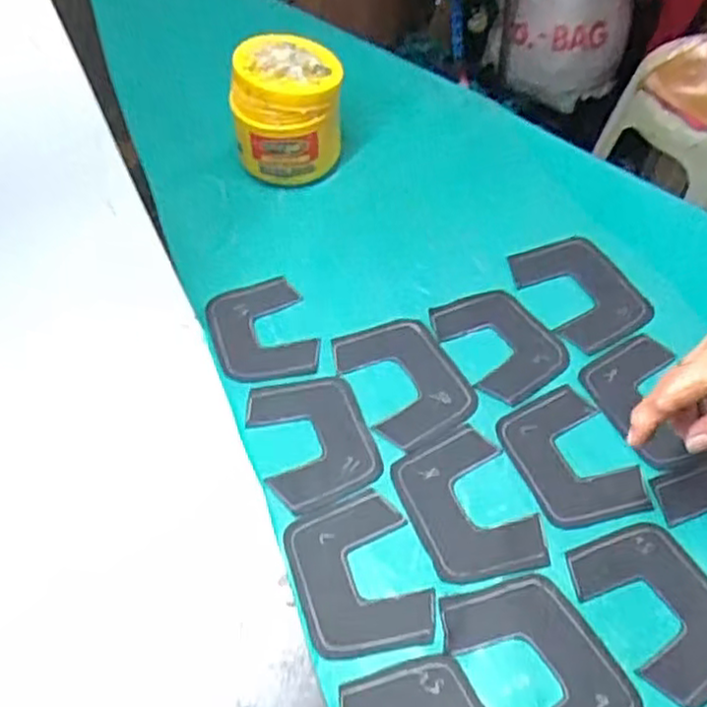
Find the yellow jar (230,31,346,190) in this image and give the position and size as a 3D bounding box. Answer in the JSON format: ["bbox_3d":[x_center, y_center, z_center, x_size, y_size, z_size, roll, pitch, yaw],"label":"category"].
[{"bbox_3d":[-0.059,-0.215,0.667,0.093,0.102,0.093,-1,53,1],"label":"yellow jar"}]

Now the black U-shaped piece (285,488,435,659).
[{"bbox_3d":[0.002,0.136,0.466,0.076,0.004,0.100,-14,54,-9],"label":"black U-shaped piece"}]

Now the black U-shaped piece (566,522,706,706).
[{"bbox_3d":[0.187,0.150,0.454,0.074,0.004,0.103,-25,57,-16],"label":"black U-shaped piece"}]

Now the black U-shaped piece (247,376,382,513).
[{"bbox_3d":[-0.028,0.057,0.528,0.077,0.004,0.101,-17,55,-11],"label":"black U-shaped piece"}]

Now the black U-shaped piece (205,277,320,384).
[{"bbox_3d":[-0.073,-0.019,0.585,0.075,0.006,0.098,-15,54,-9],"label":"black U-shaped piece"}]

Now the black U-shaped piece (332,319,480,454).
[{"bbox_3d":[0.039,0.018,0.559,0.078,0.007,0.108,-22,56,-14],"label":"black U-shaped piece"}]

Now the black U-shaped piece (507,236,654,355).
[{"bbox_3d":[0.184,-0.054,0.604,0.081,0.010,0.106,-24,56,-16],"label":"black U-shaped piece"}]

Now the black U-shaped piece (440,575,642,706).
[{"bbox_3d":[0.107,0.179,0.431,0.076,0.005,0.112,-26,57,-17],"label":"black U-shaped piece"}]

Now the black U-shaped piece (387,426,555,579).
[{"bbox_3d":[0.074,0.100,0.491,0.074,0.004,0.105,-20,55,-13],"label":"black U-shaped piece"}]

